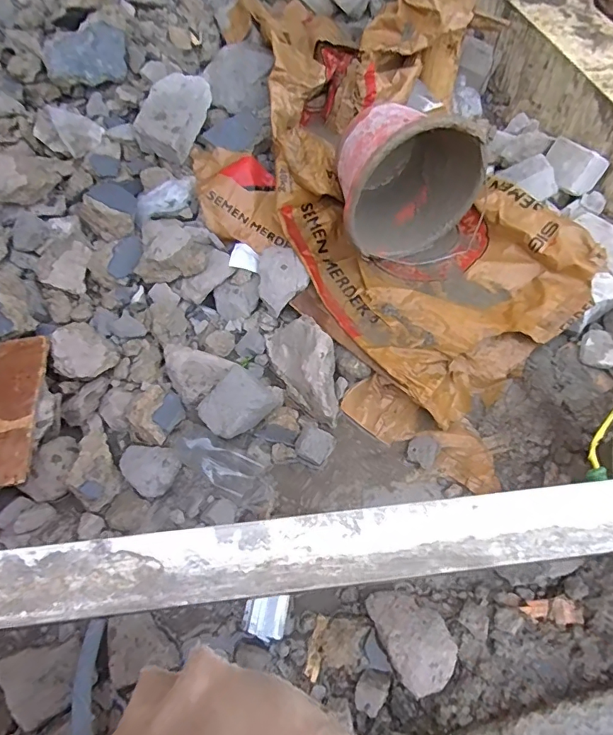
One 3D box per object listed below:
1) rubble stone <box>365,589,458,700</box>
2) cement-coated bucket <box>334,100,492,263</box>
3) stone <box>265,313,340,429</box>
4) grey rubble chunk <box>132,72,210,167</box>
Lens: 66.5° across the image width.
[{"bbox_3d":[0.129,0.322,0.563,0.074,0.034,0.114,-24,62,-12],"label":"rubble stone"},{"bbox_3d":[0.150,-0.328,0.786,0.239,0.239,0.175,-23,62,-12],"label":"cement-coated bucket"},{"bbox_3d":[-0.001,-0.007,0.737,0.081,0.081,0.183,-28,63,-14],"label":"stone"},{"bbox_3d":[-0.261,-0.485,0.912,0.115,0.079,0.174,15,61,10],"label":"grey rubble chunk"}]

